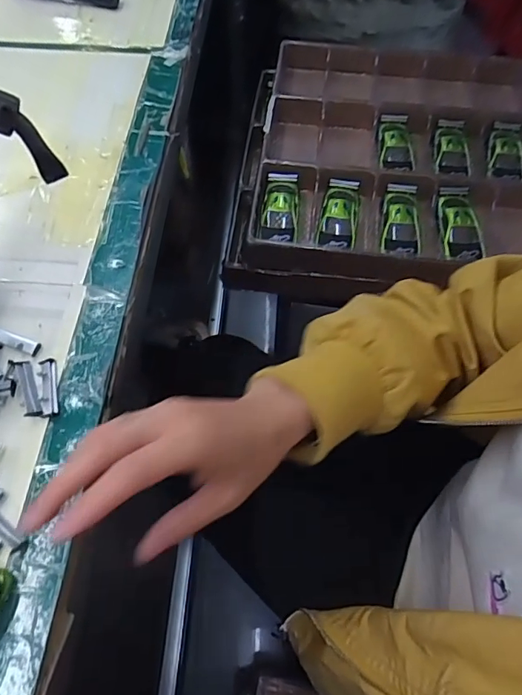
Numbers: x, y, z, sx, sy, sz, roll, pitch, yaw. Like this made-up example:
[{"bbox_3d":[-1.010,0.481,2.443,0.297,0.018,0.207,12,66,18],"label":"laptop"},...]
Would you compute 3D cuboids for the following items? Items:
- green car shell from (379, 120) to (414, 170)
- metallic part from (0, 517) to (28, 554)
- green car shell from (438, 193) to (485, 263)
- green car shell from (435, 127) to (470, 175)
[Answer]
[{"bbox_3d":[0.203,-0.299,0.717,0.052,0.028,0.100,7,60,2],"label":"green car shell"},{"bbox_3d":[-0.157,0.105,0.286,0.046,0.004,0.009,31,64,15],"label":"metallic part"},{"bbox_3d":[0.266,-0.155,0.641,0.055,0.026,0.115,7,60,2],"label":"green car shell"},{"bbox_3d":[0.281,-0.288,0.710,0.046,0.022,0.095,11,60,4],"label":"green car shell"}]

